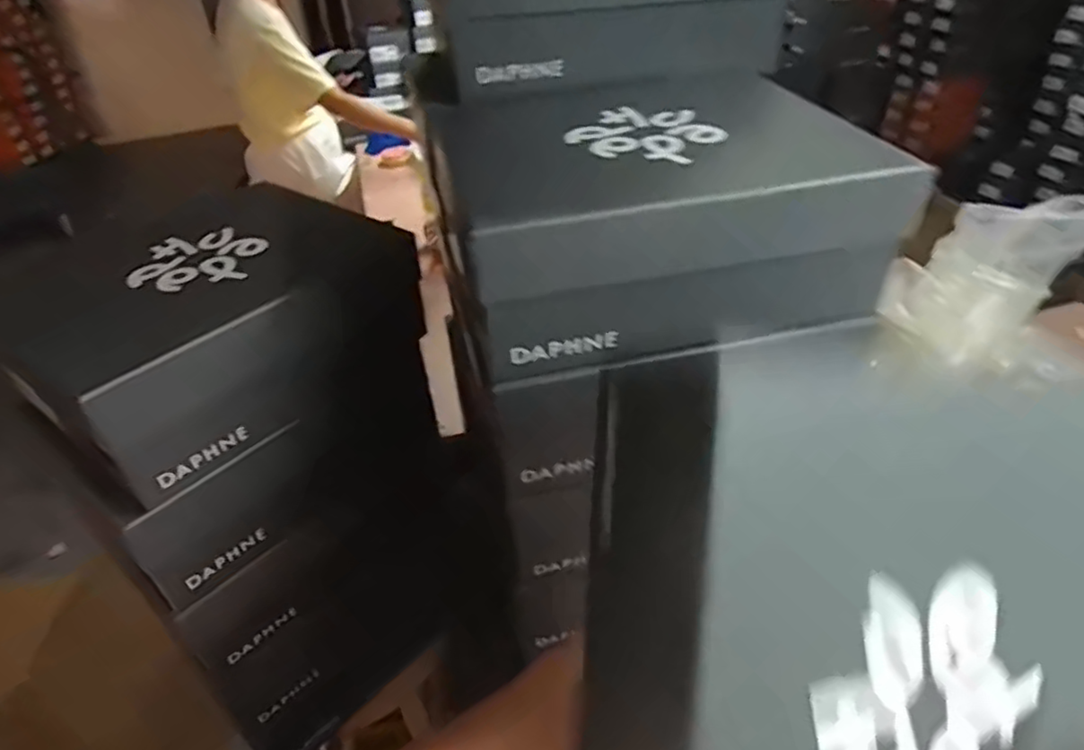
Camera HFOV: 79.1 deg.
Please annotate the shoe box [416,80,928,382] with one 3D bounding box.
[{"bbox_3d":[0.082,-0.147,0.541,0.307,0.119,0.282,-10,38,-8],"label":"shoe box"}]

